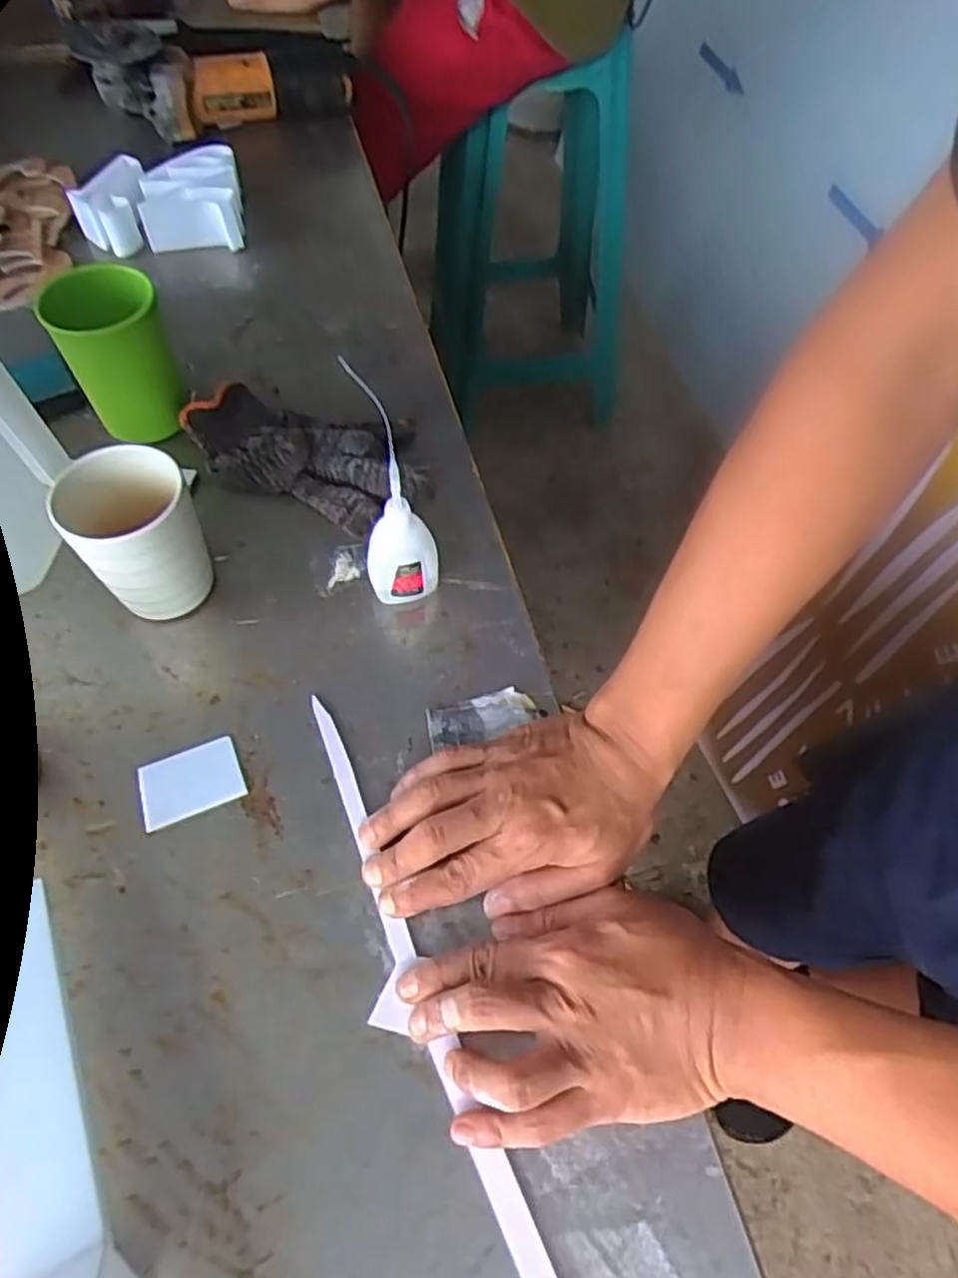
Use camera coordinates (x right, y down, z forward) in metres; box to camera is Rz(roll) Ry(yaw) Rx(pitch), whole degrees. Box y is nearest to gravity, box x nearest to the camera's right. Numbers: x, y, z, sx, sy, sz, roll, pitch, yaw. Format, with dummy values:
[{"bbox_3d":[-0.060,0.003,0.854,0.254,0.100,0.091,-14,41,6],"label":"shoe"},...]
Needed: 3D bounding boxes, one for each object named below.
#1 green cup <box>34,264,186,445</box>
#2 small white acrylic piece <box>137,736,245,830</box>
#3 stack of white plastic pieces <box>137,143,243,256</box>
[{"bbox_3d":[-0.255,-0.199,0.536,0.073,0.113,0.065,-17,59,-12],"label":"green cup"},{"bbox_3d":[-0.163,0.080,0.424,0.055,0.004,0.040,-19,60,-13],"label":"small white acrylic piece"},{"bbox_3d":[-0.272,-0.416,0.713,0.094,0.037,0.118,-13,58,-10],"label":"stack of white plastic pieces"}]

